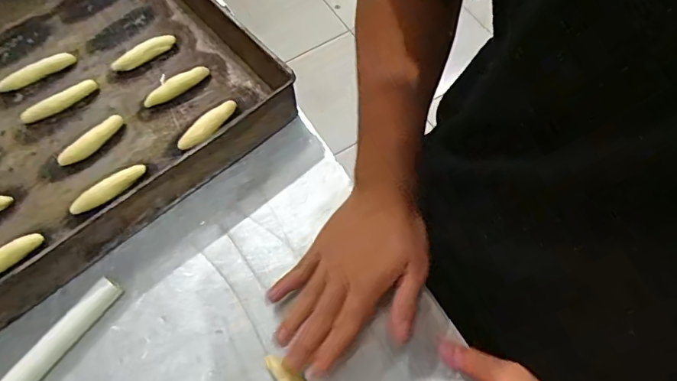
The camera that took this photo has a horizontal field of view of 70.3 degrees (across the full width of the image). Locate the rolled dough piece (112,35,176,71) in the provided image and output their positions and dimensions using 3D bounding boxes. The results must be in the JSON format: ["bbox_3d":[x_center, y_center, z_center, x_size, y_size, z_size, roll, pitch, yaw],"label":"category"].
[{"bbox_3d":[-0.217,-0.154,0.538,0.073,0.016,0.013,-30,67,-13],"label":"rolled dough piece"}]

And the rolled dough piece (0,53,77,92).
[{"bbox_3d":[-0.339,-0.134,0.539,0.083,0.013,0.018,-31,67,-13],"label":"rolled dough piece"}]

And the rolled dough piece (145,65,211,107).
[{"bbox_3d":[-0.176,-0.114,0.519,0.075,0.017,0.018,-27,66,-12],"label":"rolled dough piece"}]

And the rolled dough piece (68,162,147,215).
[{"bbox_3d":[-0.222,-0.001,0.464,0.075,0.012,0.020,-31,67,-13],"label":"rolled dough piece"}]

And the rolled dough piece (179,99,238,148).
[{"bbox_3d":[-0.134,-0.067,0.494,0.022,0.012,0.072,33,69,16],"label":"rolled dough piece"}]

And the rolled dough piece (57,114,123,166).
[{"bbox_3d":[-0.252,-0.051,0.490,0.019,0.015,0.072,38,70,18],"label":"rolled dough piece"}]

